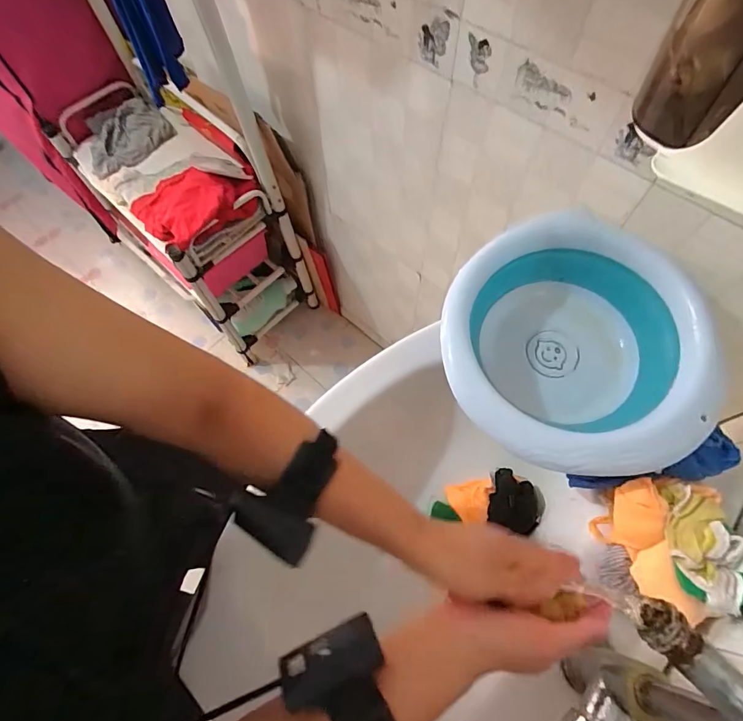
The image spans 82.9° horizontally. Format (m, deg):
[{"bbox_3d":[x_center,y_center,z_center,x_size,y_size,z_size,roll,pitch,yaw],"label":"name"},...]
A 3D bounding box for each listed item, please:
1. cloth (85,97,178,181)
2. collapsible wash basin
[{"bbox_3d":[-0.649,-0.590,1.105,0.225,0.034,0.147,-37,98,-7],"label":"cloth"},{"bbox_3d":[0.229,-0.009,0.508,0.243,0.112,0.288,-5,65,-1],"label":"collapsible wash basin"}]

